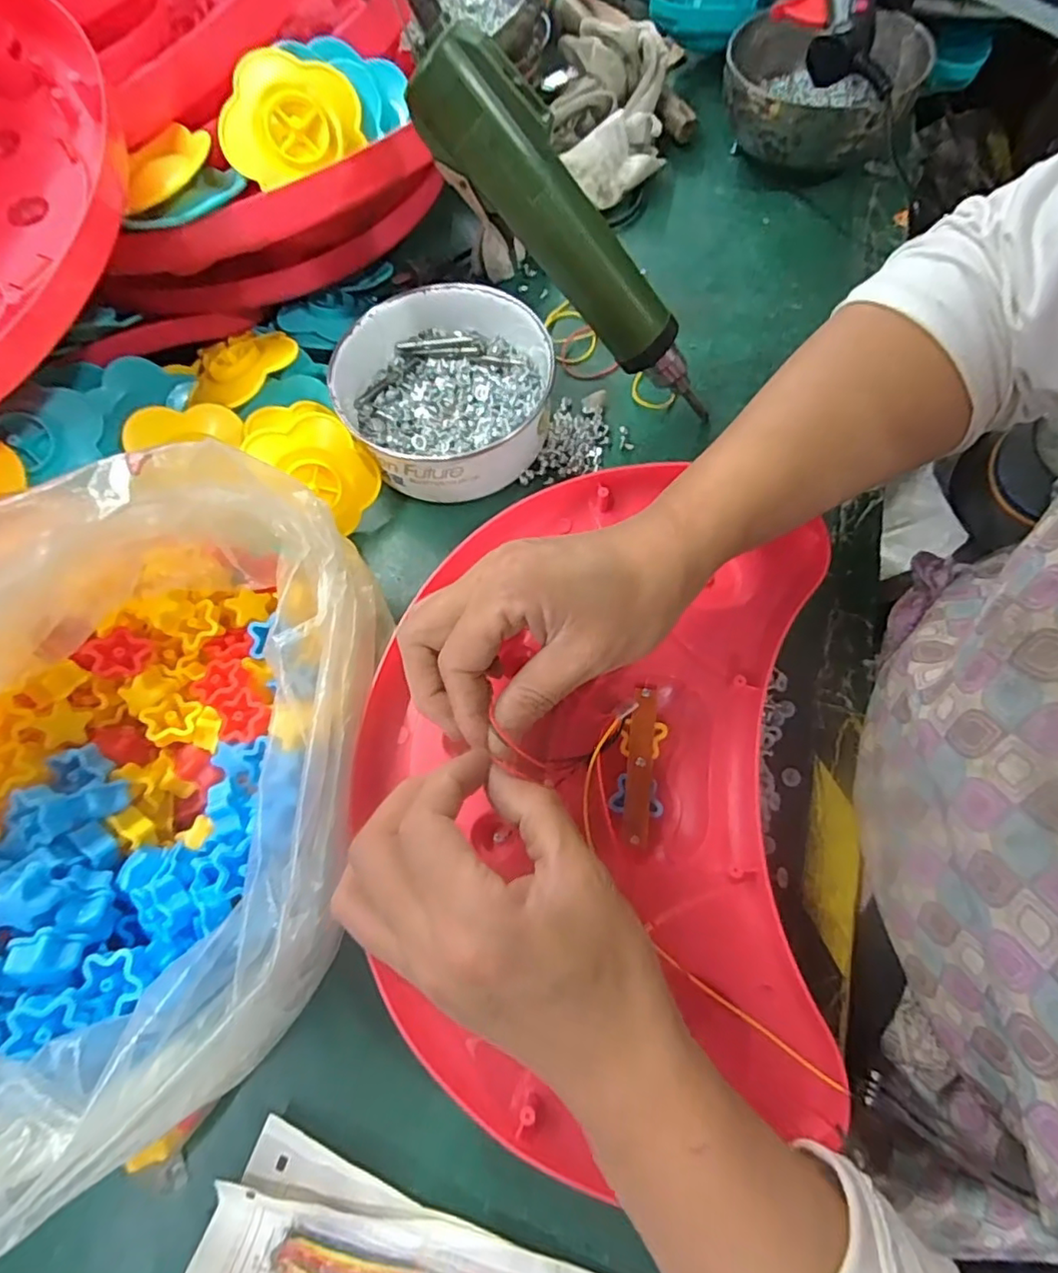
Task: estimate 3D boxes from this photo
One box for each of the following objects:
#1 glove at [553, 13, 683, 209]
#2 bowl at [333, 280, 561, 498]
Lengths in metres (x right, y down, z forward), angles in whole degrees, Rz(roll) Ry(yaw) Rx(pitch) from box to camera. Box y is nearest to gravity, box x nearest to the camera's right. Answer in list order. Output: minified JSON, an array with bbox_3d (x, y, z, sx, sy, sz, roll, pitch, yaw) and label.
[{"bbox_3d":[0.063,-0.437,0.499,0.102,0.062,0.153,6,69,8],"label":"glove"},{"bbox_3d":[-0.054,-0.167,0.403,0.137,0.052,0.143,-2,68,4],"label":"bowl"}]

